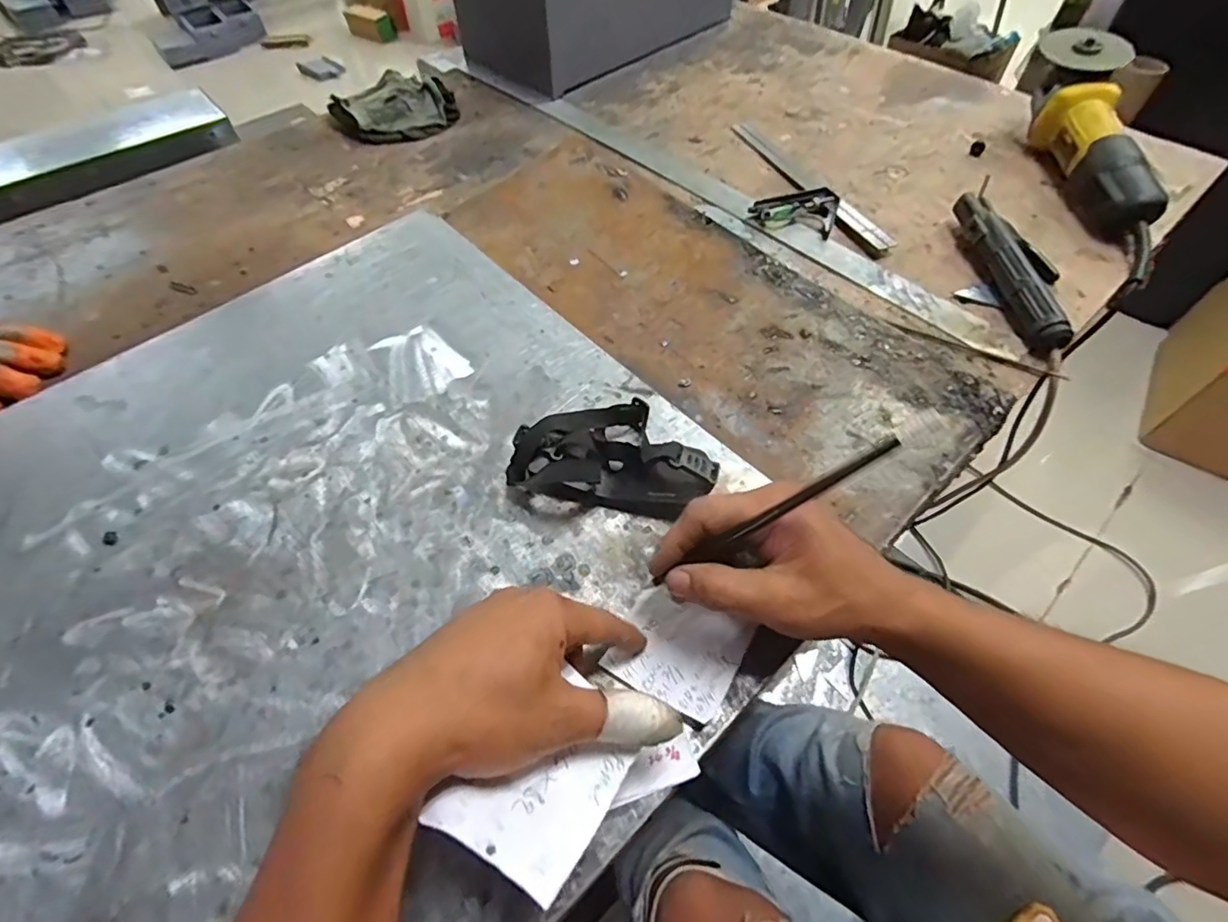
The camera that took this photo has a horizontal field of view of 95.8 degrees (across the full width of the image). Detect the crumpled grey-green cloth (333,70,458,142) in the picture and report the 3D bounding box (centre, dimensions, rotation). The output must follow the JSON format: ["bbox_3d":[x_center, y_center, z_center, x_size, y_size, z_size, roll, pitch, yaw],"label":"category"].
[{"bbox_3d":[-0.299,-0.487,0.757,0.156,0.023,0.161,-16,55,-10],"label":"crumpled grey-green cloth"}]

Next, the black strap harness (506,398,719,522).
[{"bbox_3d":[0.002,-0.008,0.400,0.141,0.038,0.083,10,55,8],"label":"black strap harness"}]

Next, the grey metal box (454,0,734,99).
[{"bbox_3d":[-0.022,-0.711,0.836,0.423,0.136,0.197,-36,61,-22],"label":"grey metal box"}]

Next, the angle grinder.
[{"bbox_3d":[0.531,-0.358,0.613,0.087,0.081,0.279,2,69,0],"label":"angle grinder"}]

